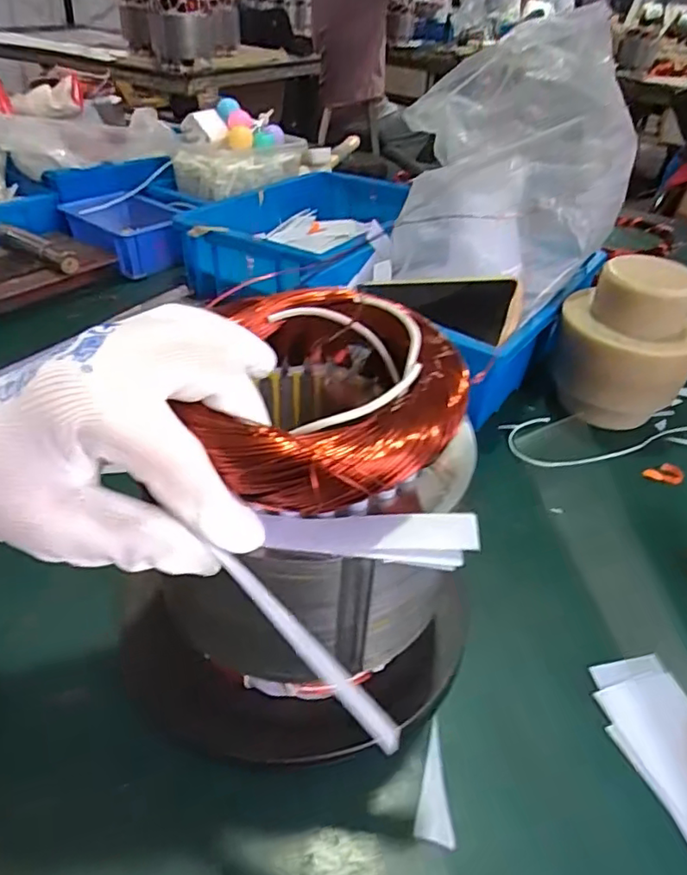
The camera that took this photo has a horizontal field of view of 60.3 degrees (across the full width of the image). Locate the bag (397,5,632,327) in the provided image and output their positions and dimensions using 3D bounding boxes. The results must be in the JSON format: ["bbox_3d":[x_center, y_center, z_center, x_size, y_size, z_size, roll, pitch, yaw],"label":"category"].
[{"bbox_3d":[0.139,-0.227,0.496,0.183,0.184,0.137,9,39,8],"label":"bag"}]

